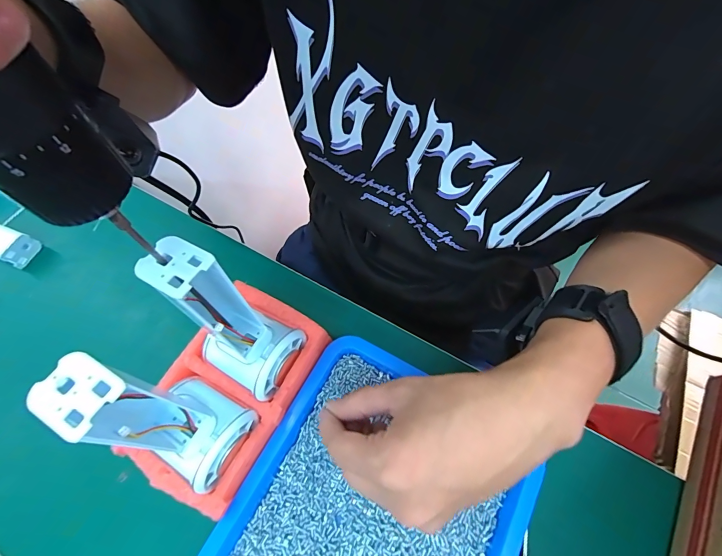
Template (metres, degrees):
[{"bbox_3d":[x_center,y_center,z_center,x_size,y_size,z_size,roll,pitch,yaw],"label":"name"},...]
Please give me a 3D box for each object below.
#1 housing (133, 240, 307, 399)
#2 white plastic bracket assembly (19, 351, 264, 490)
[{"bbox_3d":[-0.080,0.032,0.219,0.056,0.139,0.057,21,68,13],"label":"housing"},{"bbox_3d":[-0.111,0.078,0.188,0.056,0.123,0.048,27,69,15],"label":"white plastic bracket assembly"}]

